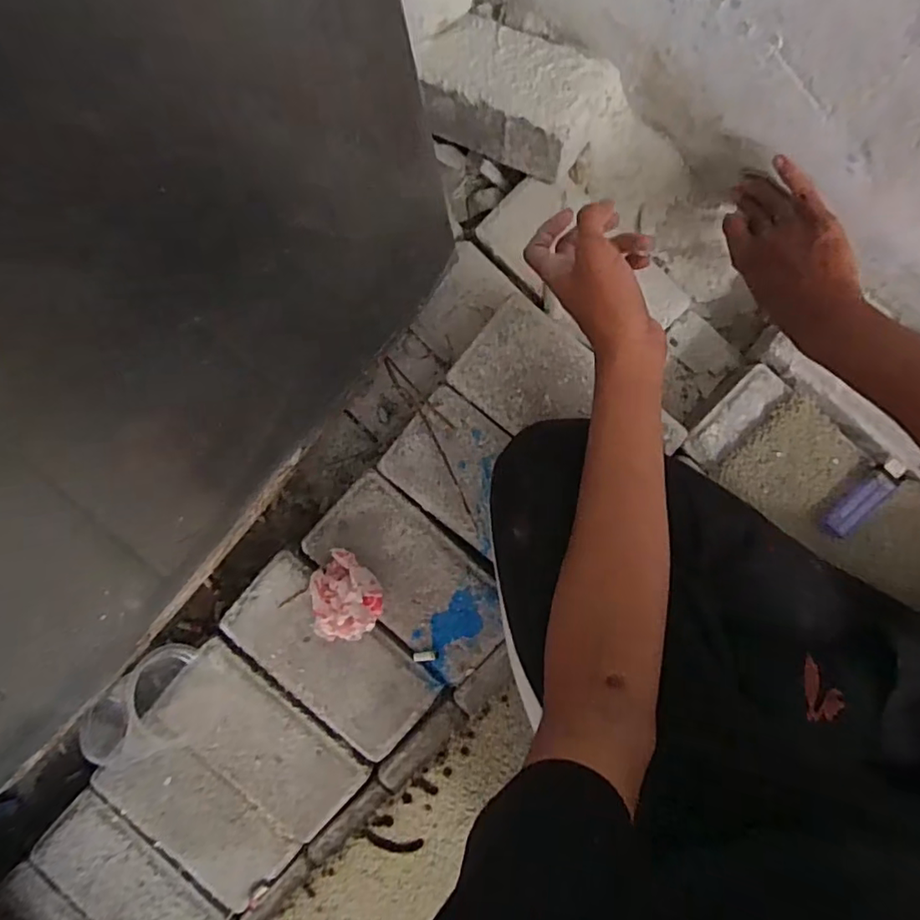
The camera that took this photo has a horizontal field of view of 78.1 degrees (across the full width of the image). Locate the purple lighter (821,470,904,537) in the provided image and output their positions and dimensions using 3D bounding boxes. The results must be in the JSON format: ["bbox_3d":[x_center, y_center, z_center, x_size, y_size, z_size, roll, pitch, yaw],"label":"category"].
[{"bbox_3d":[0.351,0.040,0.497,0.023,0.014,0.066,40,94,-1],"label":"purple lighter"}]

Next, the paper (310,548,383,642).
[{"bbox_3d":[-0.101,0.122,0.514,0.055,0.059,0.079,-5,93,2],"label":"paper"}]

